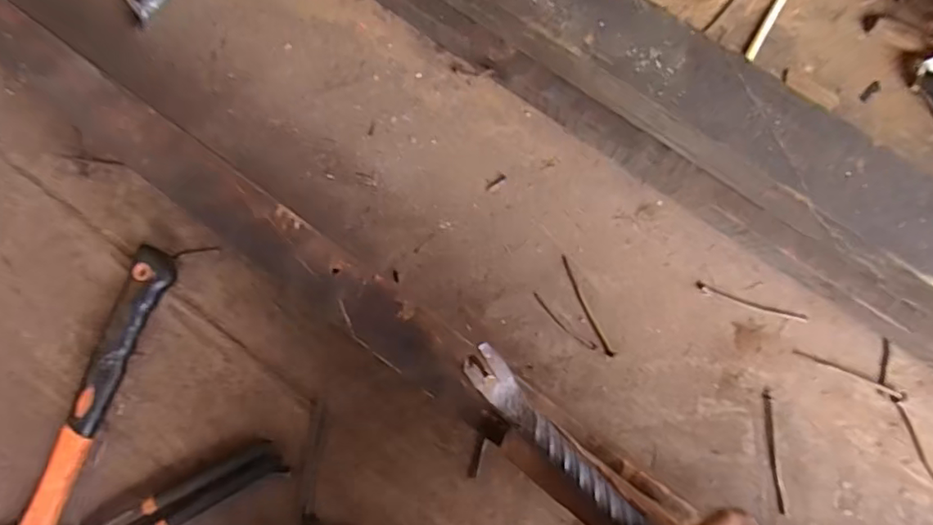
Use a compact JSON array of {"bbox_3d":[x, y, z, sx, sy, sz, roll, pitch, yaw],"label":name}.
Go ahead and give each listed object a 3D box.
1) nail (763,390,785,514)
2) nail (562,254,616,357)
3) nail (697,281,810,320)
[{"bbox_3d":[0.270,0.165,0.488,0.008,0.004,0.103,-3,82,3],"label":"nail"},{"bbox_3d":[0.112,0.041,0.517,0.009,0.004,0.102,-26,82,-1],"label":"nail"},{"bbox_3d":[0.263,0.037,0.514,0.101,0.004,0.008,19,84,5],"label":"nail"}]

